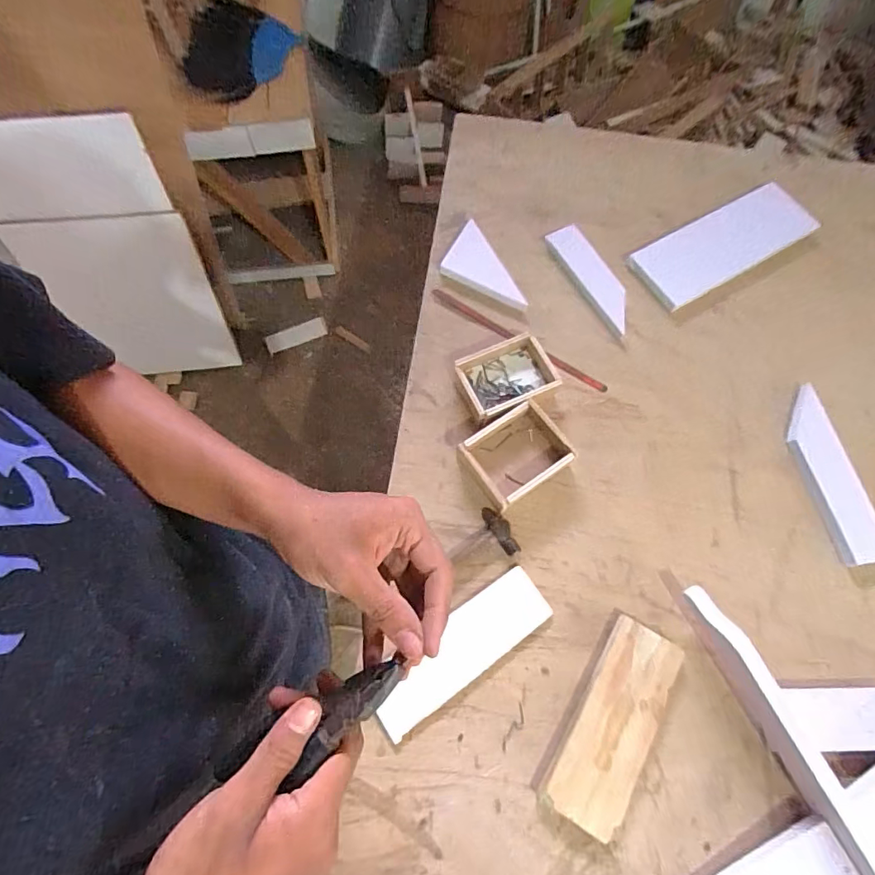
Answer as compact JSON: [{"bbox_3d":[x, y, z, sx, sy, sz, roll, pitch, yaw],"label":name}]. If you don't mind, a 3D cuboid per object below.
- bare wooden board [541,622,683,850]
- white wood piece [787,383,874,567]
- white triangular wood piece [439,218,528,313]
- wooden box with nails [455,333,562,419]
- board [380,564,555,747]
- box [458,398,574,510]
[{"bbox_3d":[0.205,0.328,0.550,0.086,0.019,0.220,31,75,10],"label":"bare wooden board"},{"bbox_3d":[0.548,0.049,0.660,0.061,0.020,0.243,-11,72,-3],"label":"white wood piece"},{"bbox_3d":[0.094,-0.287,0.782,0.149,0.015,0.112,25,74,9],"label":"white triangular wood piece"},{"bbox_3d":[0.099,-0.085,0.694,0.134,0.045,0.099,-22,71,-9],"label":"wooden box with nails"},{"bbox_3d":[0.029,0.256,0.575,0.236,0.015,0.074,-35,75,-10],"label":"board"},{"bbox_3d":[0.110,0.024,0.654,0.133,0.050,0.103,-32,73,-12],"label":"box"}]

